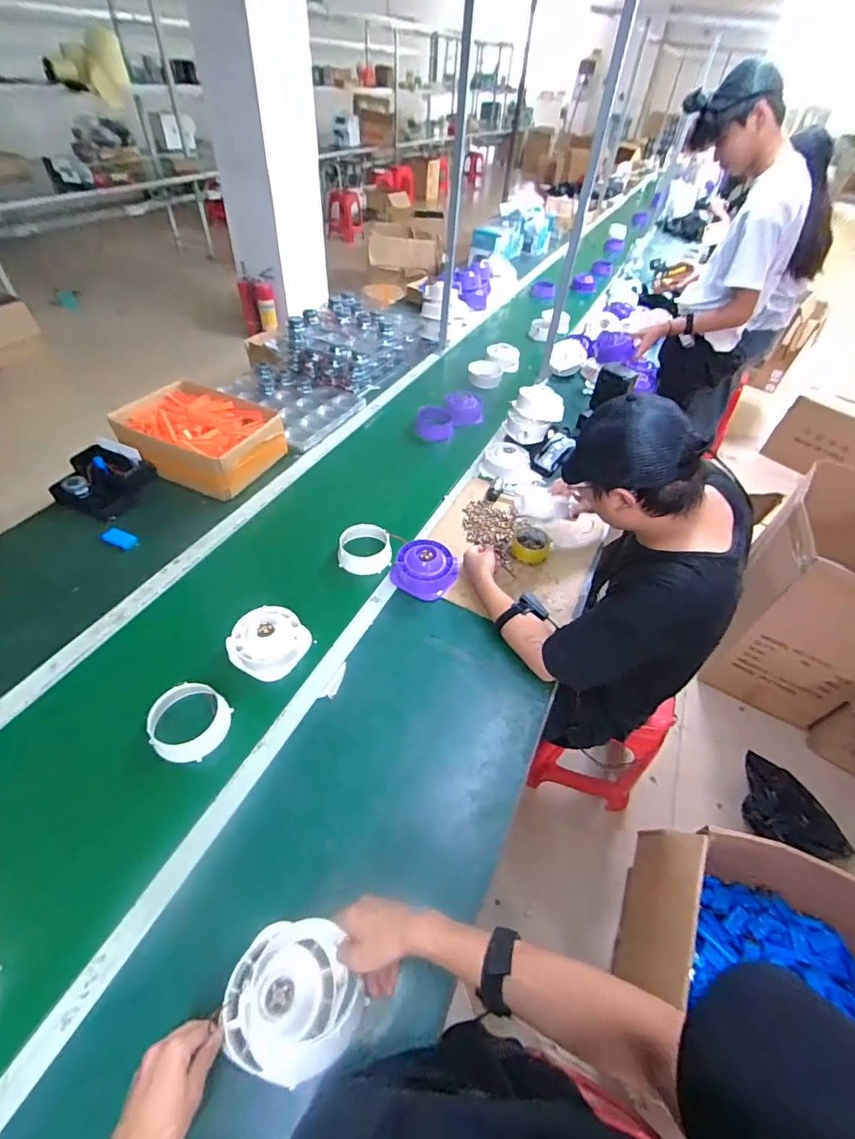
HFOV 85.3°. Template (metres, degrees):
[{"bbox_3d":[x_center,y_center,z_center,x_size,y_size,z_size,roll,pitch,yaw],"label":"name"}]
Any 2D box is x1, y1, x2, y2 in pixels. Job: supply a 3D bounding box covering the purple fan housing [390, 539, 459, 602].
[{"bbox_3d":[-0.005,-0.004,1.055,0.129,0.065,0.128,3,48,-3],"label":"purple fan housing"}]

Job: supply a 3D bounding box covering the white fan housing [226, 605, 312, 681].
[{"bbox_3d":[-0.312,0.139,0.914,0.135,0.054,0.129,3,48,-3],"label":"white fan housing"}]

